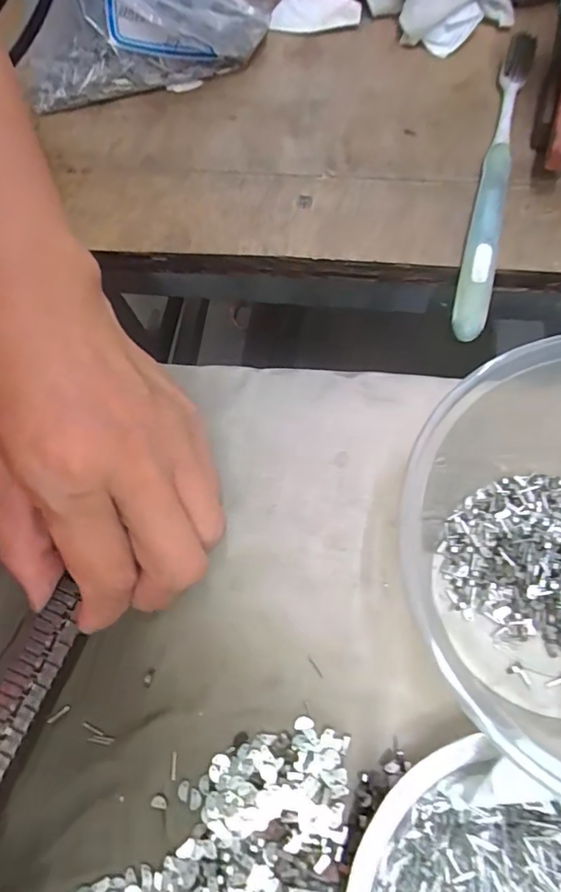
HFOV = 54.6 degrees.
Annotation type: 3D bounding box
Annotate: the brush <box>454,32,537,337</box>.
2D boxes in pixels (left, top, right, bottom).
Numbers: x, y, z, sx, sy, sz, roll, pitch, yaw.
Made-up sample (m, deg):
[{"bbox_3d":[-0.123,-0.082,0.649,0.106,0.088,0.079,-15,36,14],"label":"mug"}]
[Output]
[{"bbox_3d":[0.101,-0.126,0.257,0.014,0.018,0.175,14,69,9],"label":"brush"}]

